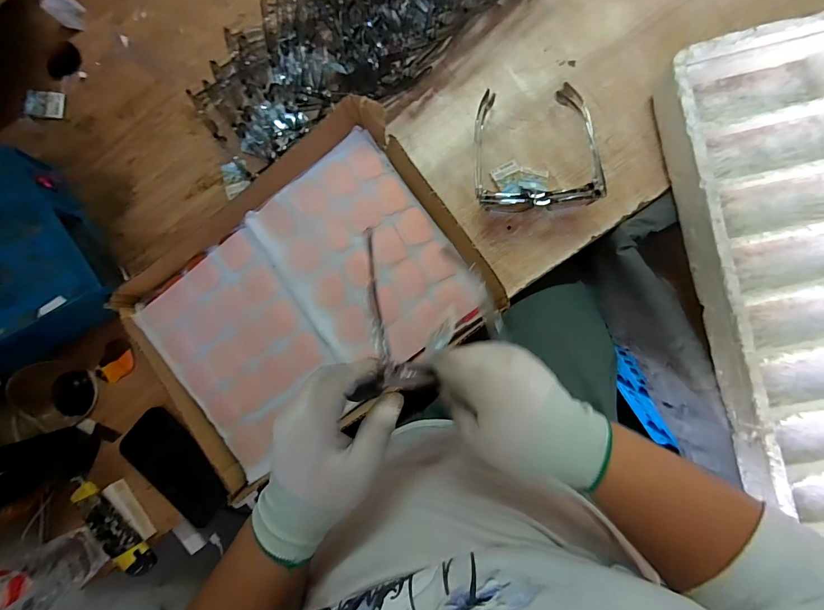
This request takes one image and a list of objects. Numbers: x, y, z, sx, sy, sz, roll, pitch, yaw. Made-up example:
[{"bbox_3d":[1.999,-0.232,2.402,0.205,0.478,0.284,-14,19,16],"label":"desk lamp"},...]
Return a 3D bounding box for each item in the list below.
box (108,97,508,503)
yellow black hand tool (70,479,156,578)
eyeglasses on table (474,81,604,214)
[{"bbox_3d":[-0.139,-0.015,0.495,0.420,0.051,0.316,-36,84,3],"label":"box"},{"bbox_3d":[-0.395,0.289,0.509,0.035,0.028,0.152,-45,84,2],"label":"yellow black hand tool"},{"bbox_3d":[0.153,-0.195,0.474,0.153,0.045,0.158,-3,87,6],"label":"eyeglasses on table"}]

